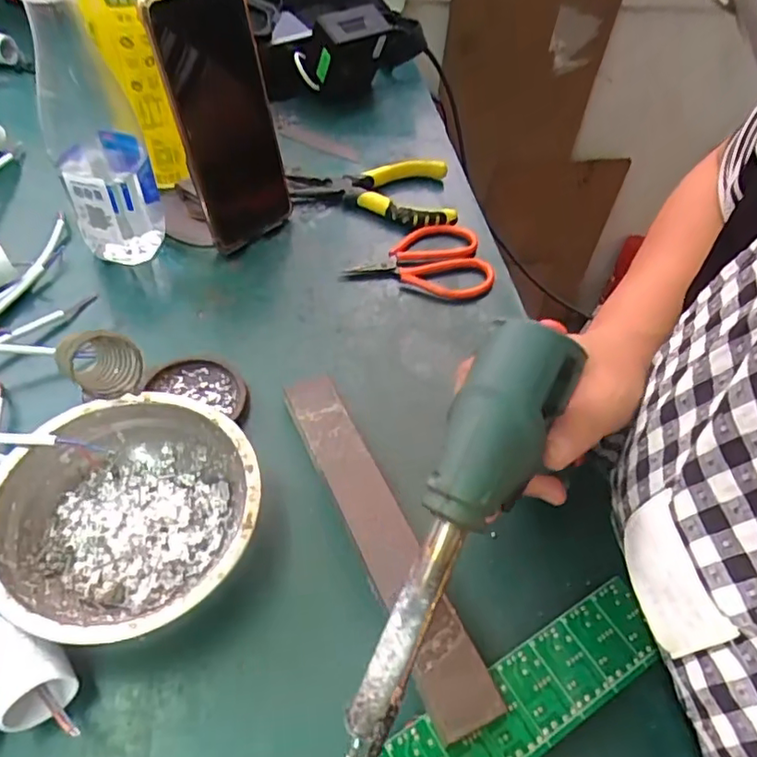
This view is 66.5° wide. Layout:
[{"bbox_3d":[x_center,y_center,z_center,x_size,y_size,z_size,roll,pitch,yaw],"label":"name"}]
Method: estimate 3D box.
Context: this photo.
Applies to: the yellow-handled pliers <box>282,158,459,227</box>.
[{"bbox_3d":[-0.007,-0.159,0.490,0.138,0.026,0.071,1,49,-5],"label":"yellow-handled pliers"}]

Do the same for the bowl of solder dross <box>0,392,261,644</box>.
[{"bbox_3d":[-0.126,0.072,0.296,0.123,0.042,0.123,3,49,-4],"label":"bowl of solder dross"}]

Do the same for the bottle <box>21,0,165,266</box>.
[{"bbox_3d":[-0.191,-0.169,0.388,0.062,0.202,0.063,-16,53,-19],"label":"bottle"}]

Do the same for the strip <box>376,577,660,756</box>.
[{"bbox_3d":[0.046,0.155,0.254,0.197,0.004,0.037,-23,56,-21],"label":"strip"}]

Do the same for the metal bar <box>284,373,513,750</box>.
[{"bbox_3d":[-0.003,0.077,0.307,0.030,0.017,0.208,-16,53,-19],"label":"metal bar"}]

